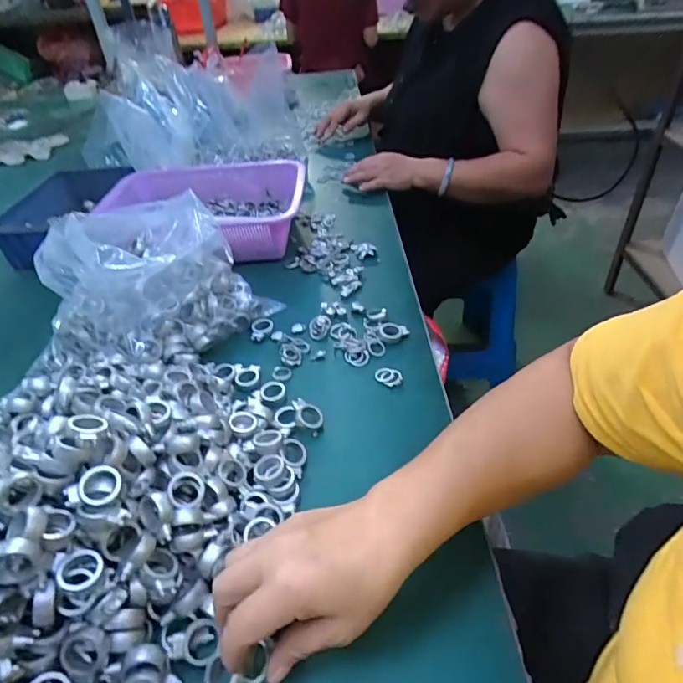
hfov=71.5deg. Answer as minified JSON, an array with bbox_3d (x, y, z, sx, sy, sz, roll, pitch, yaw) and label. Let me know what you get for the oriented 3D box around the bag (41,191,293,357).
[{"bbox_3d":[-0.216,-0.074,0.533,0.215,0.140,0.166,-30,46,-29],"label":"bag"}]

